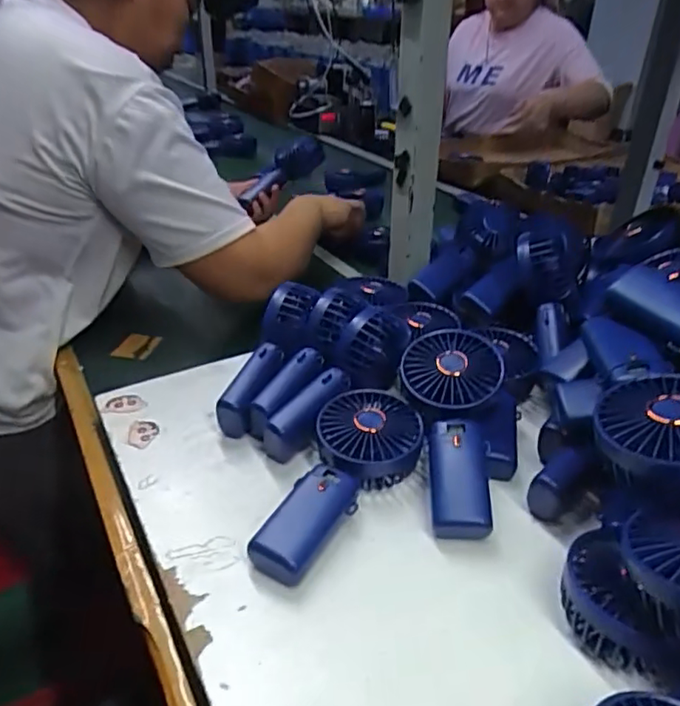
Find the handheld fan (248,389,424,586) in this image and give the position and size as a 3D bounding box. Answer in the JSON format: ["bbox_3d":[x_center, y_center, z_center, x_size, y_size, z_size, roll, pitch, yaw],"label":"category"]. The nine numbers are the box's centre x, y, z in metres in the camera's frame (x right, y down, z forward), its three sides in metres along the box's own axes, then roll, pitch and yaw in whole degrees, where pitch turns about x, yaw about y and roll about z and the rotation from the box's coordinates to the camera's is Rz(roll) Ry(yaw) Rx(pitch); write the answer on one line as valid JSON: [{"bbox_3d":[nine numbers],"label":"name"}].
[{"bbox_3d":[-0.005,0.094,0.457,0.080,0.049,0.180,22,36,30],"label":"handheld fan"}]

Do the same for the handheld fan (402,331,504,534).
[{"bbox_3d":[0.091,0.056,0.479,0.082,0.041,0.183,3,53,1],"label":"handheld fan"}]

